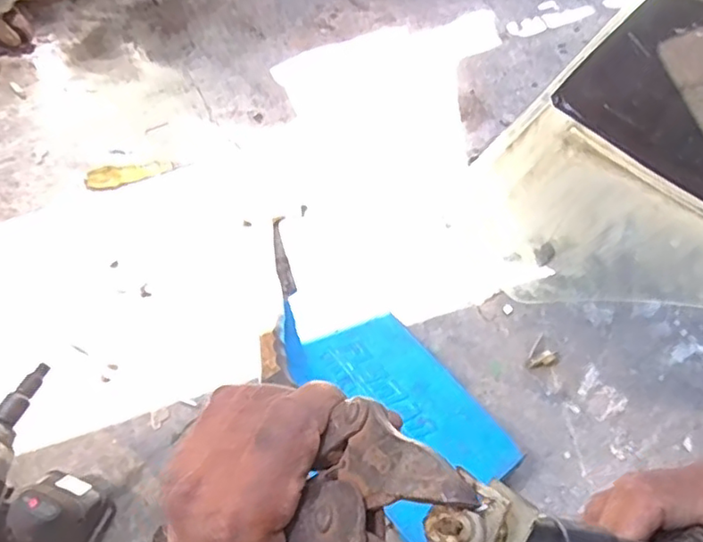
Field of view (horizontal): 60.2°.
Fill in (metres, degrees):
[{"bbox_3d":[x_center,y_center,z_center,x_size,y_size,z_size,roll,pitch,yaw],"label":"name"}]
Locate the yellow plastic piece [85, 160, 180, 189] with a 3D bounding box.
[{"bbox_3d":[-0.321,-0.139,0.883,0.126,0.017,0.039,-5,61,-5],"label":"yellow plastic piece"}]

